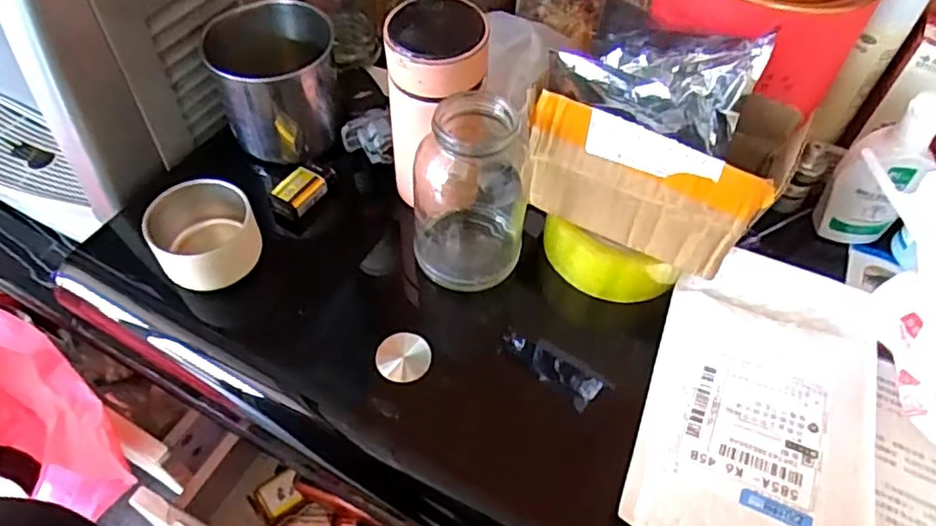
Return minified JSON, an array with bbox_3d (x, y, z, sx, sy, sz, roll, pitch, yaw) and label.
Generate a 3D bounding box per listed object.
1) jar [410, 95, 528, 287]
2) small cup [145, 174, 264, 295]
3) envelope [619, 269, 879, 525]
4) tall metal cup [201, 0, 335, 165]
[{"bbox_3d":[0.002,-0.048,0.420,0.073,0.128,0.082,5,53,3],"label":"jar"},{"bbox_3d":[-0.178,-0.018,0.433,0.064,0.054,0.065,0,53,0],"label":"small cup"},{"bbox_3d":[0.174,0.085,0.380,0.126,0.018,0.188,18,55,13],"label":"envelope"},{"bbox_3d":[-0.142,-0.136,0.487,0.088,0.093,0.077,-11,54,-9],"label":"tall metal cup"}]

